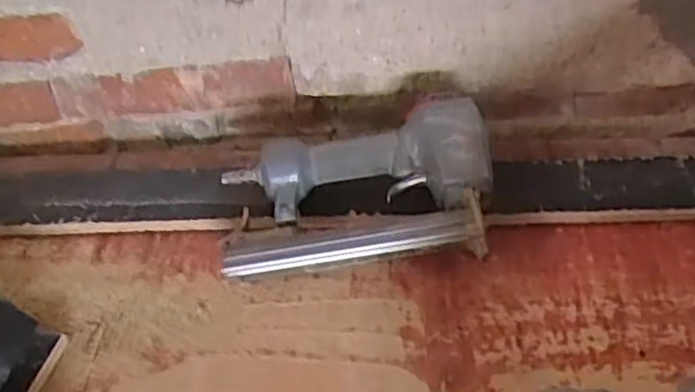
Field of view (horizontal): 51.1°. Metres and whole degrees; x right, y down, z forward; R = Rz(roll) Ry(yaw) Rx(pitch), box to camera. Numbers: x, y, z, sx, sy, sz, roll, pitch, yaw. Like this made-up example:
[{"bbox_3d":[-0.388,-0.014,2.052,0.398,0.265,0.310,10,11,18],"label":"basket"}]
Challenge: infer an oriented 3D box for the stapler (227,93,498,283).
[{"bbox_3d":[0.010,0.000,0.621,0.226,0.076,0.146,-5,45,0],"label":"stapler"}]

